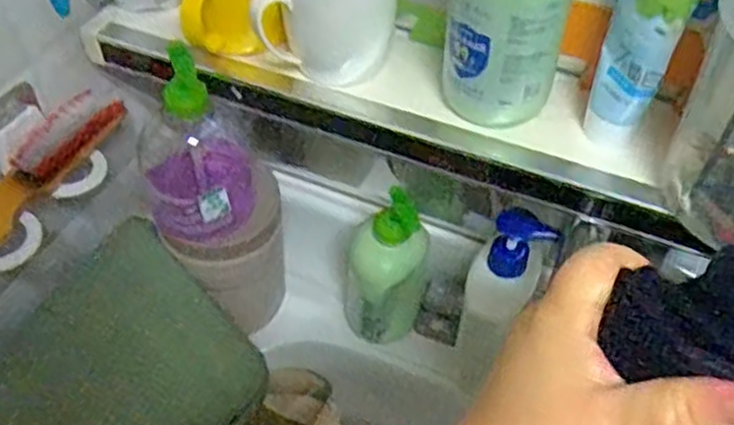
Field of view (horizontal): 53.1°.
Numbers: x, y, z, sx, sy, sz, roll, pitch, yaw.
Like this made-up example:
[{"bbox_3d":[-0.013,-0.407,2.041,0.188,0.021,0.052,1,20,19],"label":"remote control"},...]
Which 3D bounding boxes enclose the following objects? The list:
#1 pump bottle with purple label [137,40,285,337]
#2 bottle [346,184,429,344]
[{"bbox_3d":[-0.120,-0.001,0.593,0.101,0.252,0.082,-9,49,-8],"label":"pump bottle with purple label"},{"bbox_3d":[0.016,0.050,0.638,0.071,0.171,0.055,2,48,2],"label":"bottle"}]

